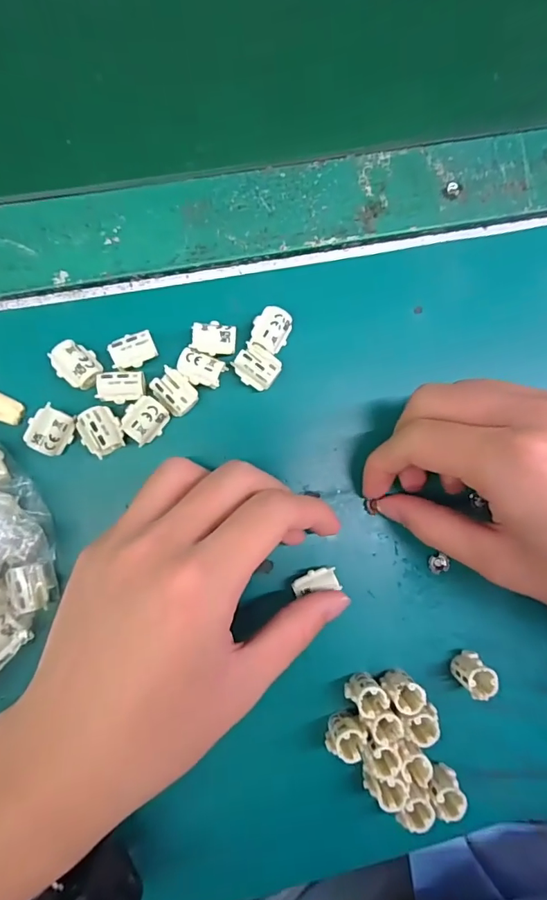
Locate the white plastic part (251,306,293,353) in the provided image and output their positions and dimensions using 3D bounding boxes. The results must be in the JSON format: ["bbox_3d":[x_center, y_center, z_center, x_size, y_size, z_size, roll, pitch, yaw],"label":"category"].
[{"bbox_3d":[-0.001,-0.062,0.249,0.019,0.014,0.021,31,83,0],"label":"white plastic part"}]

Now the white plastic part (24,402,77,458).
[{"bbox_3d":[-0.109,-0.009,0.232,0.018,0.008,0.022,21,83,-1],"label":"white plastic part"}]

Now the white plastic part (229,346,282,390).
[{"bbox_3d":[-0.008,-0.042,0.243,0.022,0.008,0.018,29,81,1],"label":"white plastic part"}]

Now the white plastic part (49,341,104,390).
[{"bbox_3d":[-0.097,-0.042,0.236,0.018,0.011,0.022,-41,88,-7],"label":"white plastic part"}]

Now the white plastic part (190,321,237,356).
[{"bbox_3d":[-0.030,-0.056,0.245,0.022,0.013,0.016,5,83,-3],"label":"white plastic part"}]

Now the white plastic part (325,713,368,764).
[{"bbox_3d":[0.034,0.137,0.229,0.018,0.019,0.015,4,83,-4],"label":"white plastic part"}]

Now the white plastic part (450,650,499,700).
[{"bbox_3d":[0.098,0.111,0.238,0.015,0.023,0.016,0,84,-4],"label":"white plastic part"}]

